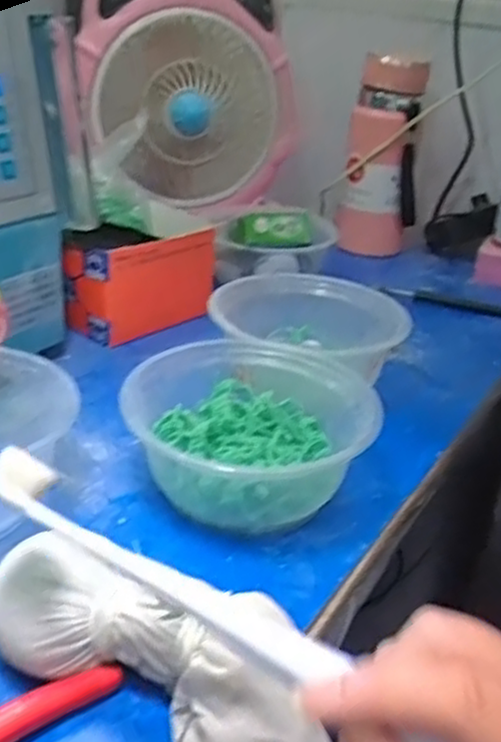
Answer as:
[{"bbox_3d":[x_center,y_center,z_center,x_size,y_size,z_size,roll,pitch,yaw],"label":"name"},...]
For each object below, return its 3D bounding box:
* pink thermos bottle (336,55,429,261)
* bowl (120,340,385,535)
[{"bbox_3d":[0.140,-0.223,0.782,0.074,0.195,0.056,7,27,1],"label":"pink thermos bottle"},{"bbox_3d":[-0.002,0.035,0.419,0.130,0.062,0.116,5,29,-4],"label":"bowl"}]

